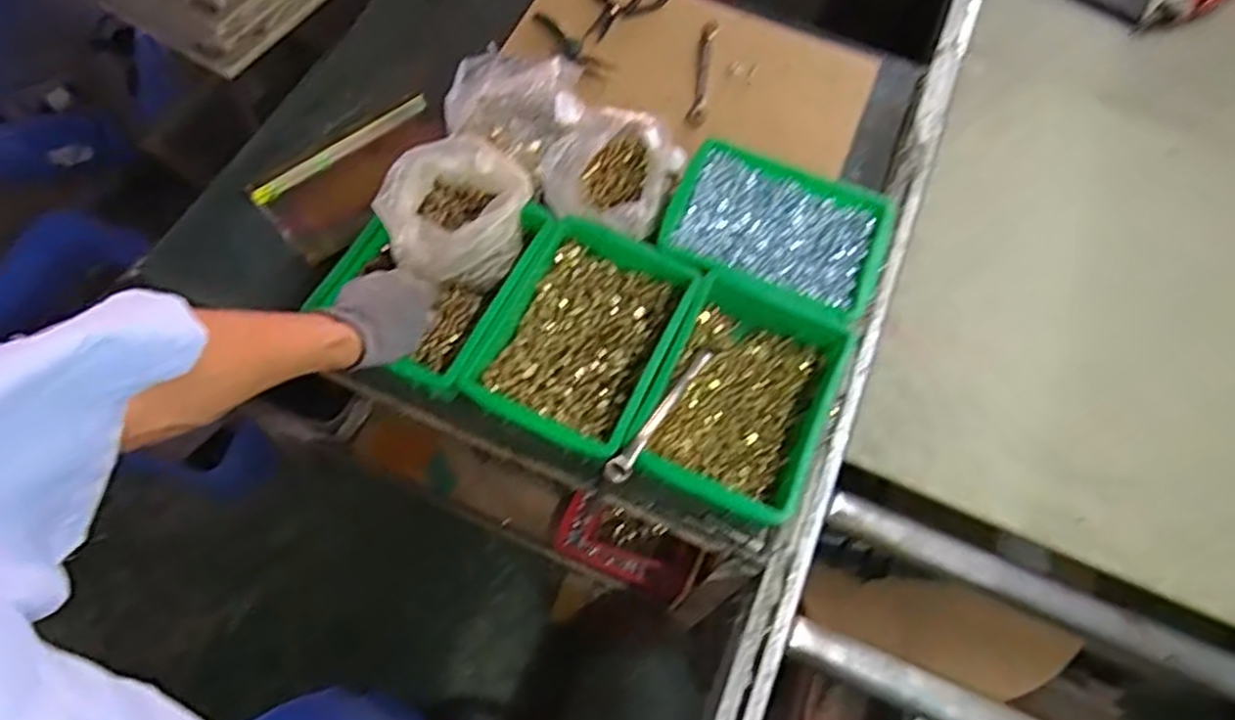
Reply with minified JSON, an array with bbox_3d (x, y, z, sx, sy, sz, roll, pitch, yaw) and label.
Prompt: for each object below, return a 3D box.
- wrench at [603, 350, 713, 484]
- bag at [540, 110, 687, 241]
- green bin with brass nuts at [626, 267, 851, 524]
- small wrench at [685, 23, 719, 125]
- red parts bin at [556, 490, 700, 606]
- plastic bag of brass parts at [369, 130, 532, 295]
[{"bbox_3d":[0.049,0.051,0.774,0.022,0.025,0.212,31,44,12],"label":"wrench"},{"bbox_3d":[-0.001,-0.221,0.887,0.139,0.079,0.170,27,64,12],"label":"bag"},{"bbox_3d":[0.132,0.043,0.803,0.172,0.090,0.229,24,64,9],"label":"green bin with brass nuts"},{"bbox_3d":[0.121,-0.402,1.024,0.023,0.006,0.182,11,69,1],"label":"small wrench"},{"bbox_3d":[0.008,0.279,1.085,0.208,0.073,0.095,26,63,11],"label":"red parts bin"},{"bbox_3d":[-0.175,-0.156,0.800,0.138,0.084,0.148,37,66,16],"label":"plastic bag of brass parts"}]

